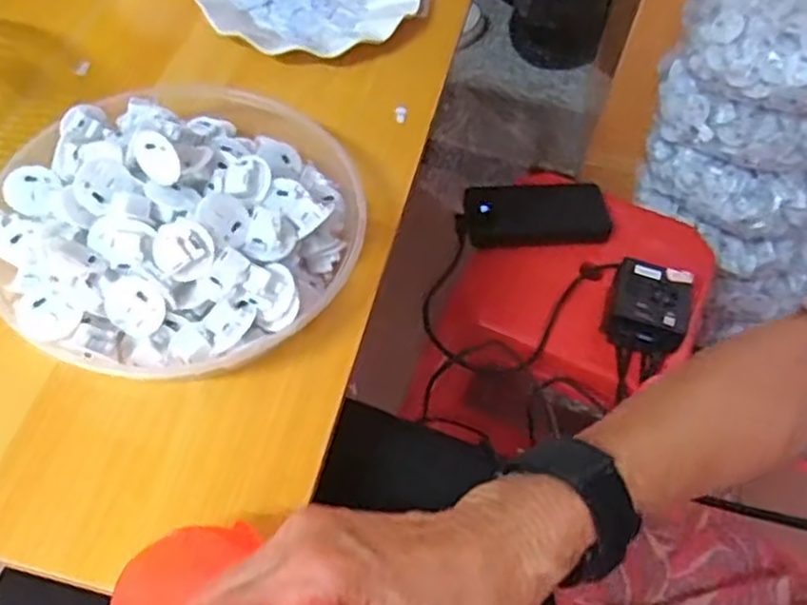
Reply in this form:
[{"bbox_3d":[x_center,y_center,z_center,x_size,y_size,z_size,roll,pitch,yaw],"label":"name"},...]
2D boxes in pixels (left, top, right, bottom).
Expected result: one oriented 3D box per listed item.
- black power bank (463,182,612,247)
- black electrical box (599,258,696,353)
[{"bbox_3d":[0.147,-0.098,0.829,0.164,0.039,0.070,1,56,-4],"label":"black power bank"},{"bbox_3d":[0.244,0.003,0.748,0.076,0.054,0.086,18,57,8],"label":"black electrical box"}]

